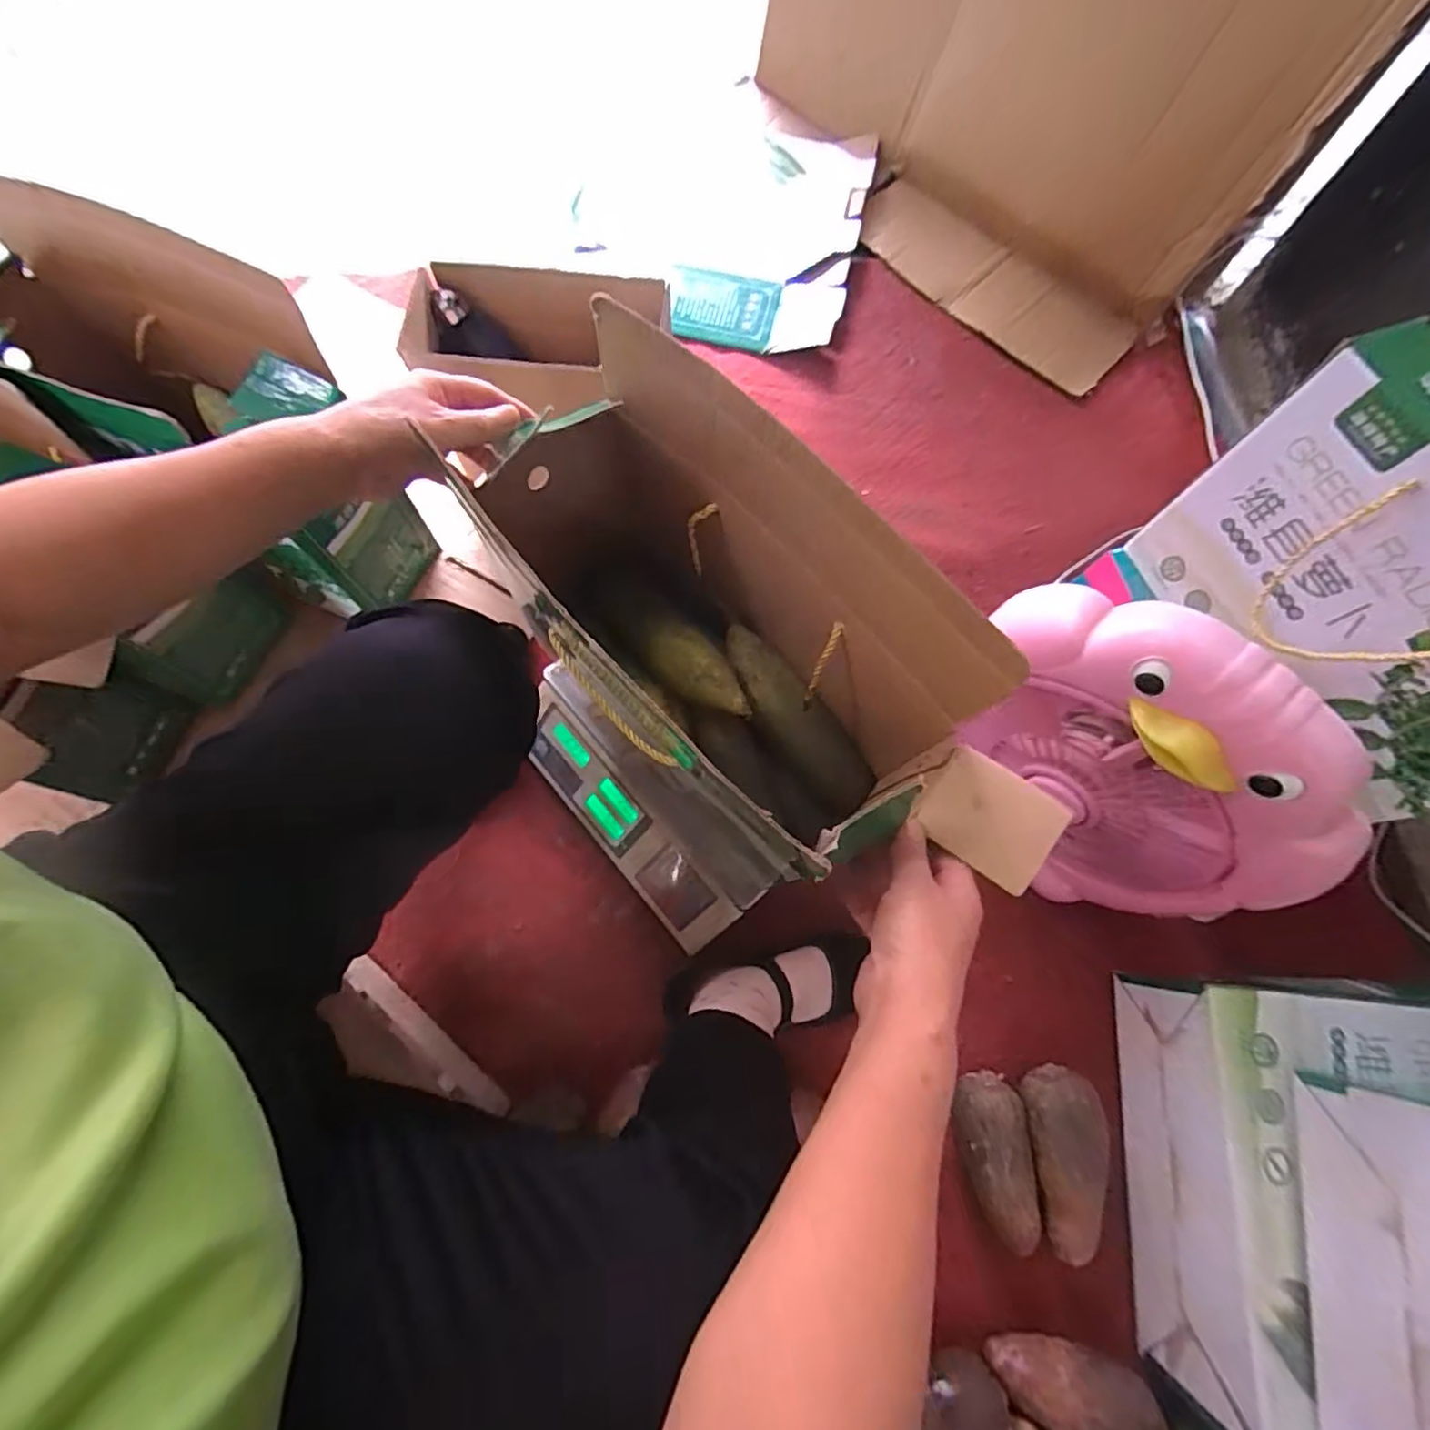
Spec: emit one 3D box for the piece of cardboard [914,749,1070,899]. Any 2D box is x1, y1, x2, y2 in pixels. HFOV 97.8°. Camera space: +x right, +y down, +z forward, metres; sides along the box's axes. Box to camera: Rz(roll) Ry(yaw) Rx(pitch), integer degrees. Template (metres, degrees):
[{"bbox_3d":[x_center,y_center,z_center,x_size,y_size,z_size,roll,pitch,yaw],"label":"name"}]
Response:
[{"bbox_3d":[0.165,0.061,0.375,0.074,0.006,0.060,35,87,28],"label":"piece of cardboard"}]

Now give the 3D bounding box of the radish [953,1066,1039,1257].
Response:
[{"bbox_3d":[0.275,0.437,0.613,0.063,0.051,0.150,-4,72,-3],"label":"radish"}]

